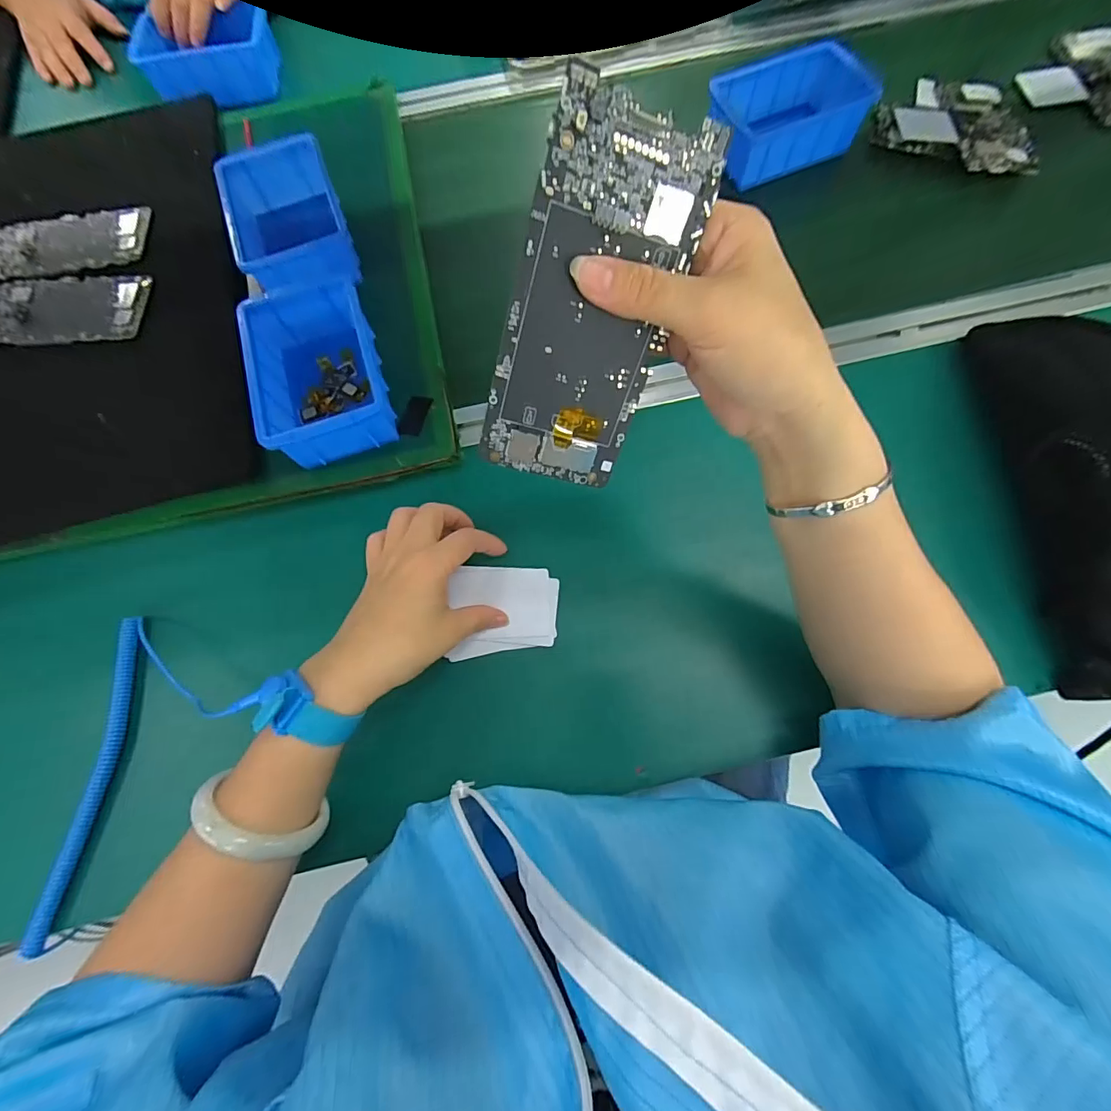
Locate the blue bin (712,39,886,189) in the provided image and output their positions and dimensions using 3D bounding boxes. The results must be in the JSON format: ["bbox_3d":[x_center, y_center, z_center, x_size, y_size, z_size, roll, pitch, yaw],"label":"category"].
[{"bbox_3d":[0.237,-0.460,0.490,0.149,0.045,0.104,-21,73,-5],"label":"blue bin"}]

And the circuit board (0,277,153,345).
[{"bbox_3d":[-0.462,-0.233,0.445,0.146,0.008,0.073,-2,72,1],"label":"circuit board"}]

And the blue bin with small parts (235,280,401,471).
[{"bbox_3d":[-0.197,-0.152,0.403,0.093,0.061,0.148,-18,73,-4],"label":"blue bin with small parts"}]

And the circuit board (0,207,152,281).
[{"bbox_3d":[-0.484,-0.312,0.473,0.149,0.010,0.083,-5,70,0],"label":"circuit board"}]

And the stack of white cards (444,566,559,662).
[{"bbox_3d":[-0.040,0.042,0.380,0.084,0.008,0.070,-6,73,0],"label":"stack of white cards"}]

